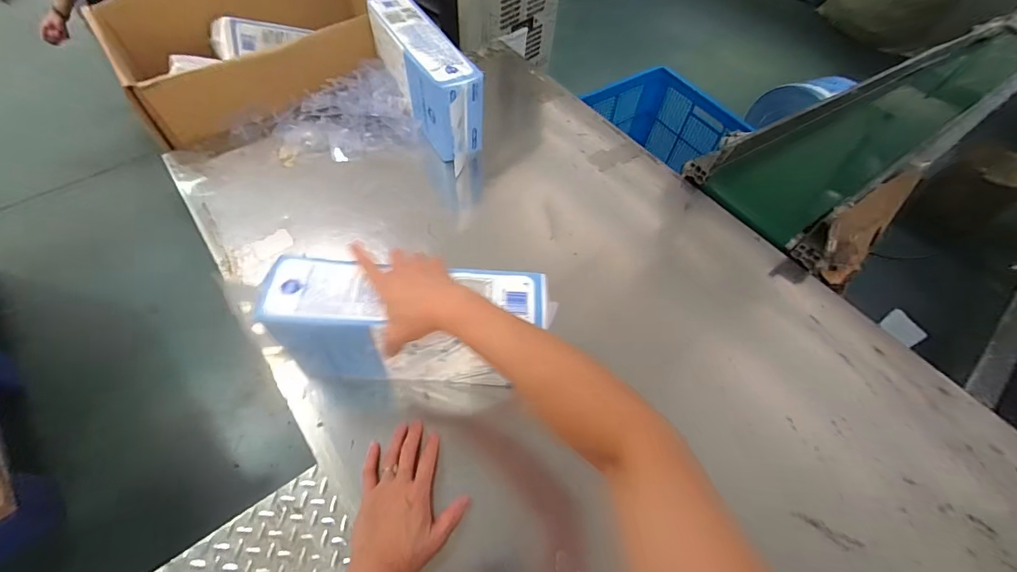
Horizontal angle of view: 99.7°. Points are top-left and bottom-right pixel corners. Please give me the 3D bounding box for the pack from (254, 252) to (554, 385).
[{"bbox_3d":[-0.120,0.049,0.546,0.320,0.142,0.099,3,58,-2],"label":"pack"}]

